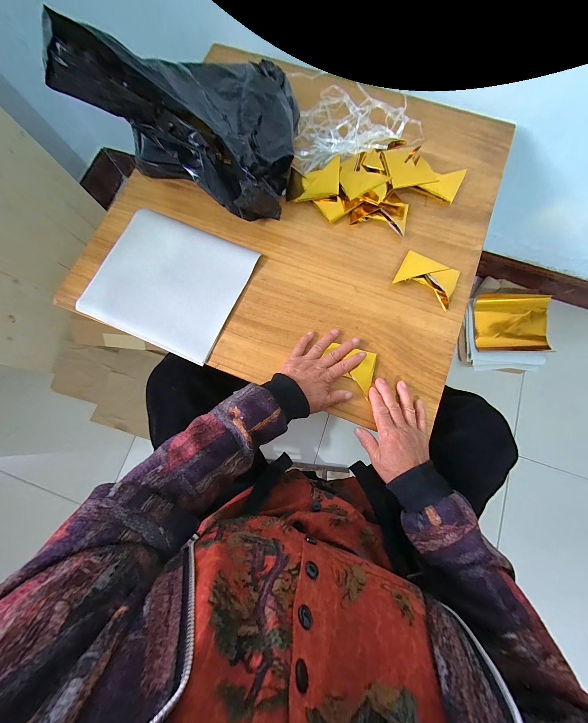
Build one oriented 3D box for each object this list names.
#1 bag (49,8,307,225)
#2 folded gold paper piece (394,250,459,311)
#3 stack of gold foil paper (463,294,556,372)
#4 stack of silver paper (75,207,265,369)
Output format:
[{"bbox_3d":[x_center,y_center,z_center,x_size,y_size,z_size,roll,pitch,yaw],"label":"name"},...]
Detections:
[{"bbox_3d":[-0.153,-0.432,0.412,0.332,0.167,0.290,17,79,4],"label":"bag"},{"bbox_3d":[0.230,-0.142,0.426,0.099,0.012,0.068,30,81,6],"label":"folded gold paper piece"},{"bbox_3d":[0.743,-0.108,0.879,0.279,0.054,0.278,2,79,1],"label":"stack of gold foil paper"},{"bbox_3d":[-0.218,-0.142,0.440,0.249,0.010,0.225,23,80,5],"label":"stack of silver paper"}]

